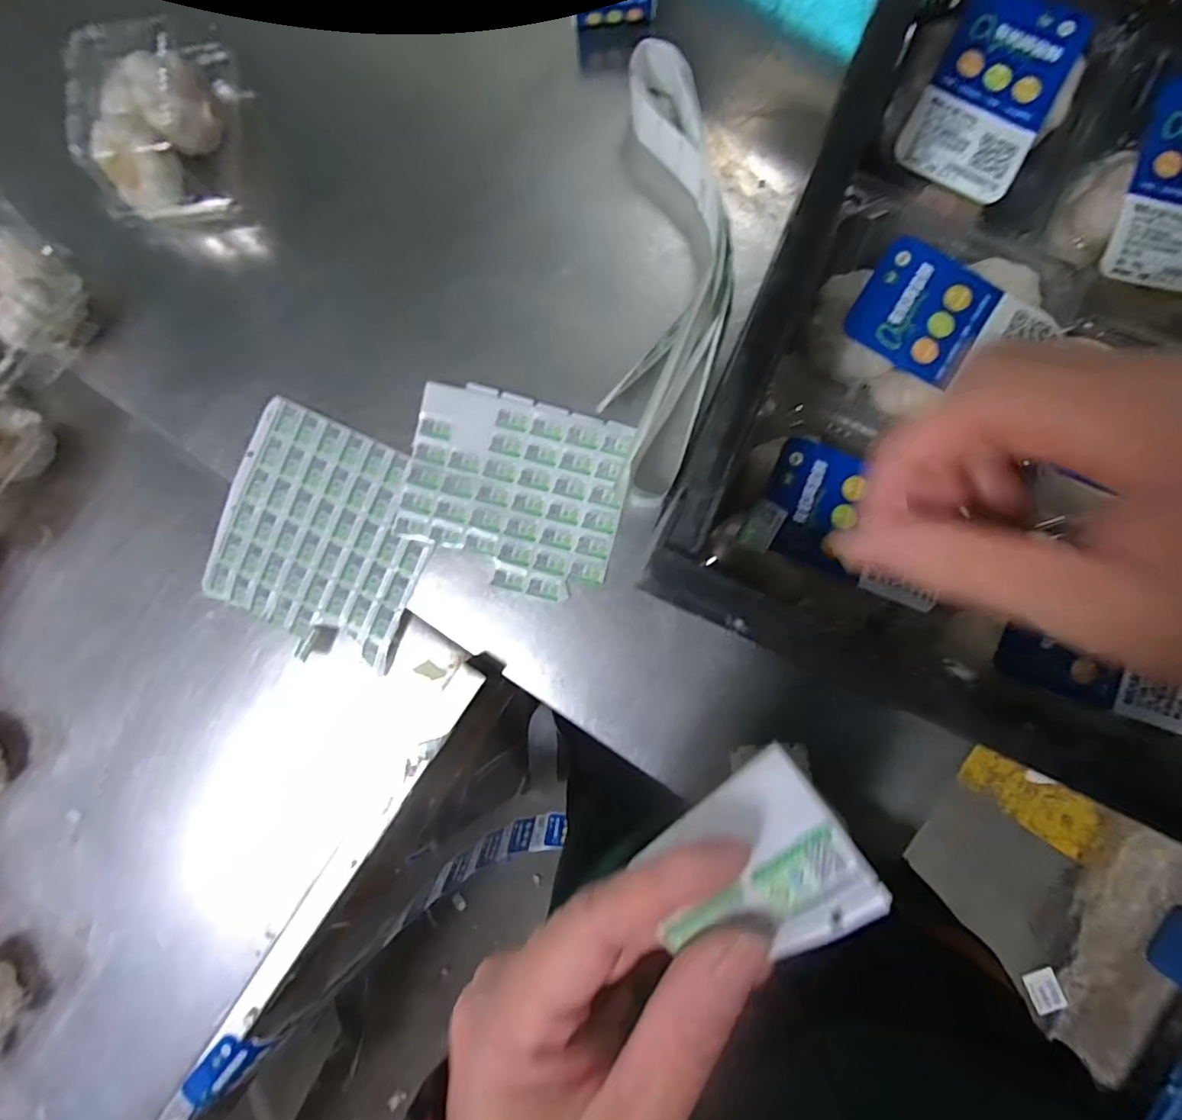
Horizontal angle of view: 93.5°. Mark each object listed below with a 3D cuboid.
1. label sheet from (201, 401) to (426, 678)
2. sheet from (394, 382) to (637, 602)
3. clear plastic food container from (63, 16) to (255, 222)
[{"bbox_3d":[-0.211,-0.020,0.442,0.166,0.008,0.167,23,91,5],"label":"label sheet"},{"bbox_3d":[-0.060,-0.052,0.430,0.166,0.004,0.142,14,90,2],"label":"sheet"},{"bbox_3d":[-0.335,-0.344,0.435,0.096,0.063,0.127,-2,89,5],"label":"clear plastic food container"}]

